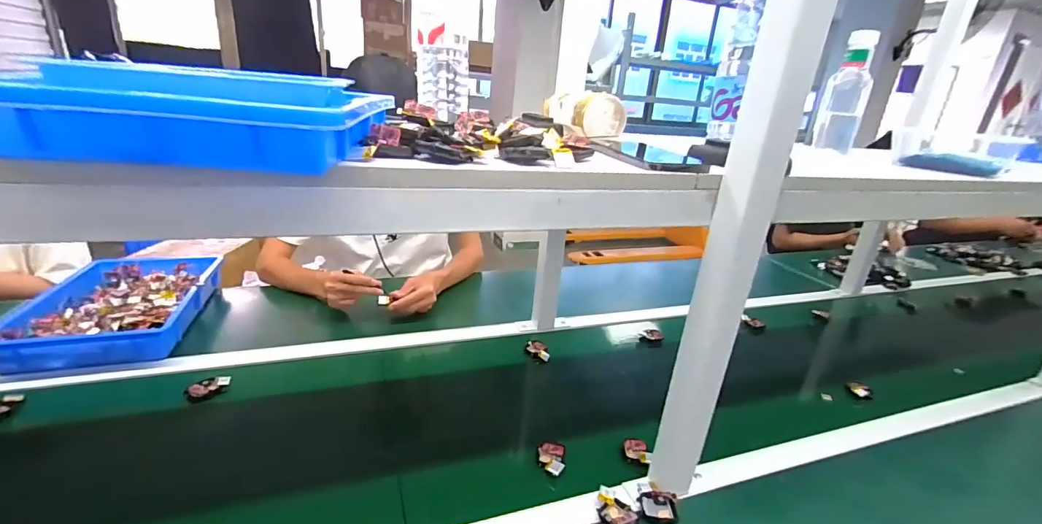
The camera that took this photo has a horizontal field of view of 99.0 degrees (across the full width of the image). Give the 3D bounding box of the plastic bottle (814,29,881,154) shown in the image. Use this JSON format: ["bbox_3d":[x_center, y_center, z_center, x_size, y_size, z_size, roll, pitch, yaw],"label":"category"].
[{"bbox_3d":[0.575,-0.294,0.781,0.065,0.189,0.066,17,25,28],"label":"plastic bottle"}]

